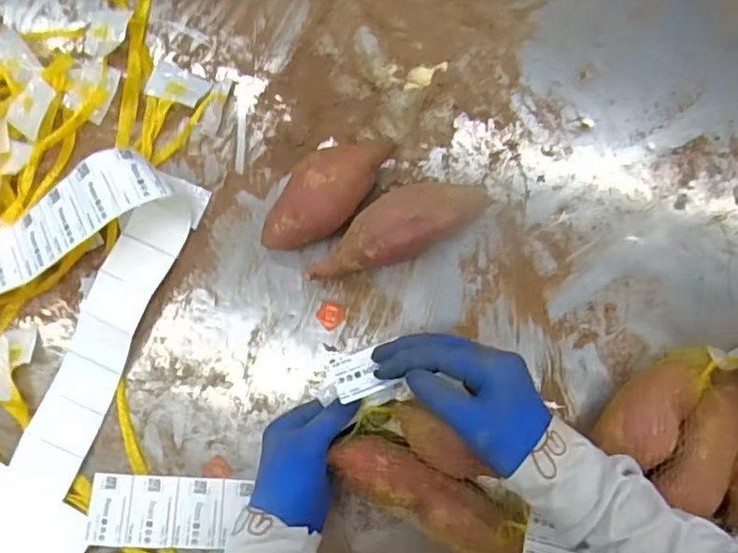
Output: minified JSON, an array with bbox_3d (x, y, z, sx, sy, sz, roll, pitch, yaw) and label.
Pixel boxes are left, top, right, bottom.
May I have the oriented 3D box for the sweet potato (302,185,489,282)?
[{"bbox_3d":[0.022,-0.042,0.510,0.165,0.054,0.055,-28,84,1],"label":"sweet potato"}]

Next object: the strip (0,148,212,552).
[{"bbox_3d":[-0.358,0.068,0.518,0.297,0.058,0.425,17,86,5],"label":"strip"}]

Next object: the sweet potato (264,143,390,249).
[{"bbox_3d":[-0.037,-0.074,0.518,0.056,0.060,0.136,45,89,6],"label":"sweet potato"}]

